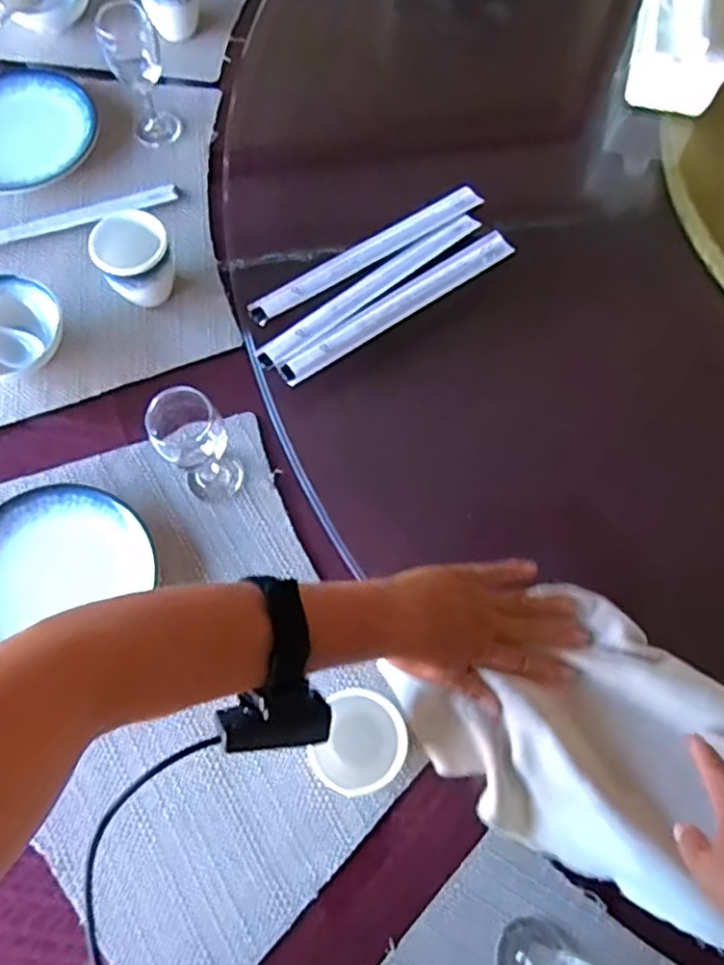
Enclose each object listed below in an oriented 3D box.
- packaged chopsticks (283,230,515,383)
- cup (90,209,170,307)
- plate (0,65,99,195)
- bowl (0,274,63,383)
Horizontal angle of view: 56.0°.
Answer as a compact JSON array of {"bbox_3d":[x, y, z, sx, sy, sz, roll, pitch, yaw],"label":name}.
[{"bbox_3d":[0.035,-0.173,0.665,0.263,0.013,0.027,-33,74,-12],"label":"packaged chopsticks"},{"bbox_3d":[-0.221,-0.213,0.675,0.068,0.083,0.066,0,70,-1],"label":"cup"},{"bbox_3d":[-0.392,-0.401,0.777,0.165,0.027,0.165,0,70,-1],"label":"plate"},{"bbox_3d":[-0.346,-0.144,0.667,0.111,0.051,0.105,0,70,-1],"label":"bowl"}]

